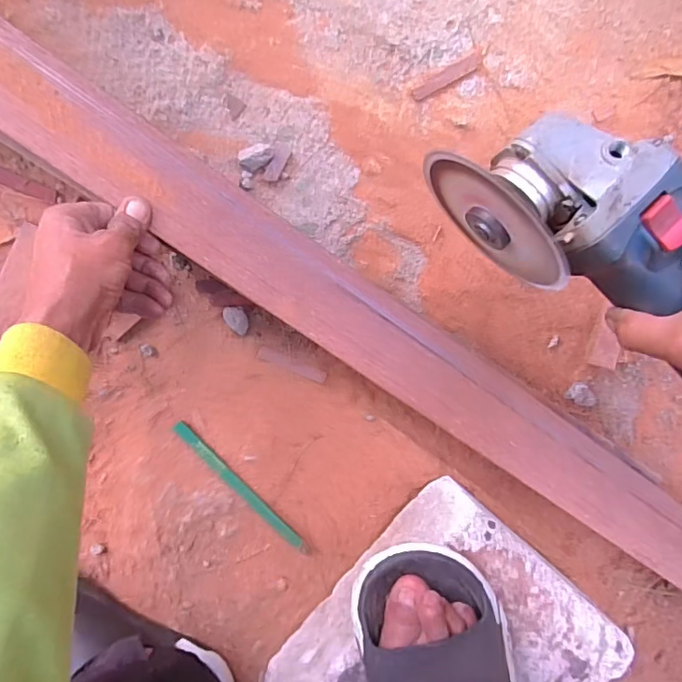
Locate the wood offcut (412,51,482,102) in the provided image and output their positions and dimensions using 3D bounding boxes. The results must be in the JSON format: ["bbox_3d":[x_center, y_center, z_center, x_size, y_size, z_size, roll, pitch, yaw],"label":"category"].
[{"bbox_3d":[0.094,-0.230,0.452,0.068,0.004,0.013,-30,98,-4],"label":"wood offcut"}]

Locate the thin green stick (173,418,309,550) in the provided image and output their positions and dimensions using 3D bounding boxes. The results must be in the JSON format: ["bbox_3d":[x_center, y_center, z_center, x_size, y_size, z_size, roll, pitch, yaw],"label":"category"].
[{"bbox_3d":[-0.091,0.136,0.476,0.014,0.005,0.165,-42,99,-2],"label":"thin green stick"}]

